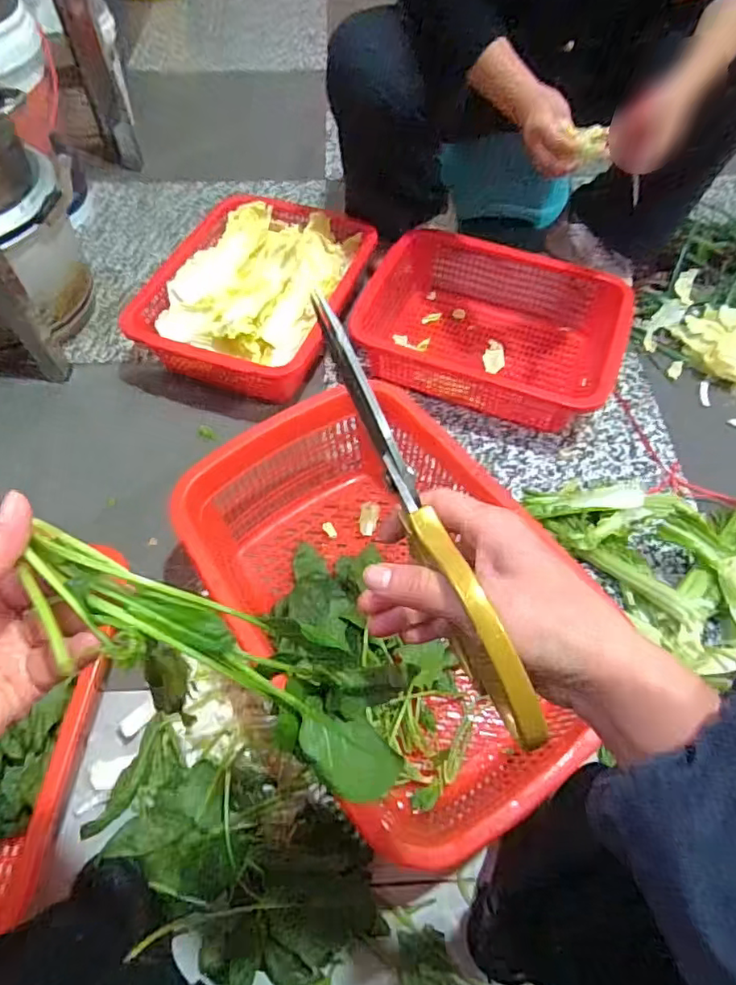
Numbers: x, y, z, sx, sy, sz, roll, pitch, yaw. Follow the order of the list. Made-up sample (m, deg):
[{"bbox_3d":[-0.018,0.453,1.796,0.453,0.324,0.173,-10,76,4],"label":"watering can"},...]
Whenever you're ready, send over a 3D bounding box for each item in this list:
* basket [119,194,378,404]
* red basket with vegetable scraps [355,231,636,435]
[{"bbox_3d":[-0.199,-0.366,1.036,0.321,0.150,0.415,19,60,11],"label":"basket"},{"bbox_3d":[0.226,-0.308,1.028,0.432,0.112,0.331,19,60,11],"label":"red basket with vegetable scraps"}]

